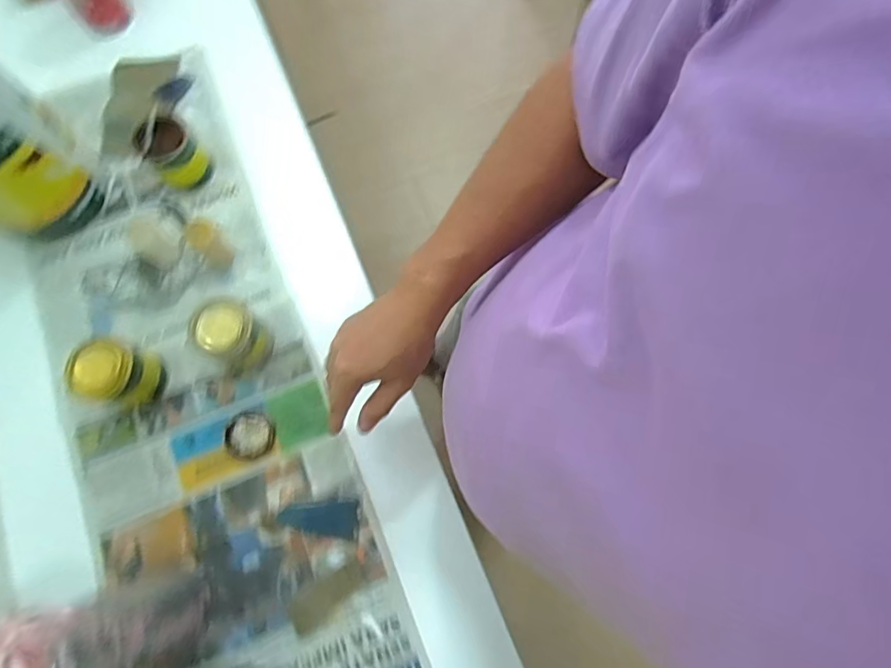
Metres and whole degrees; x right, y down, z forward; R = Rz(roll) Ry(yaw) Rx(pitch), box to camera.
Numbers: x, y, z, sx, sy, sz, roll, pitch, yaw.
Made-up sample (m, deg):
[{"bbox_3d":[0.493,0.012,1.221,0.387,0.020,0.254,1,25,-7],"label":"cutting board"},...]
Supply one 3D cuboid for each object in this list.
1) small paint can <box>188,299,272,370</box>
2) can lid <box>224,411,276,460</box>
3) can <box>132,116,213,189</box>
[{"bbox_3d":[-0.258,0.001,0.575,0.072,0.080,0.069,0,74,-1],"label":"small paint can"},{"bbox_3d":[-0.241,0.125,0.587,0.055,0.012,0.056,0,74,-1],"label":"can lid"},{"bbox_3d":[-0.369,-0.248,0.643,0.068,0.074,0.068,0,74,-1],"label":"can"}]

